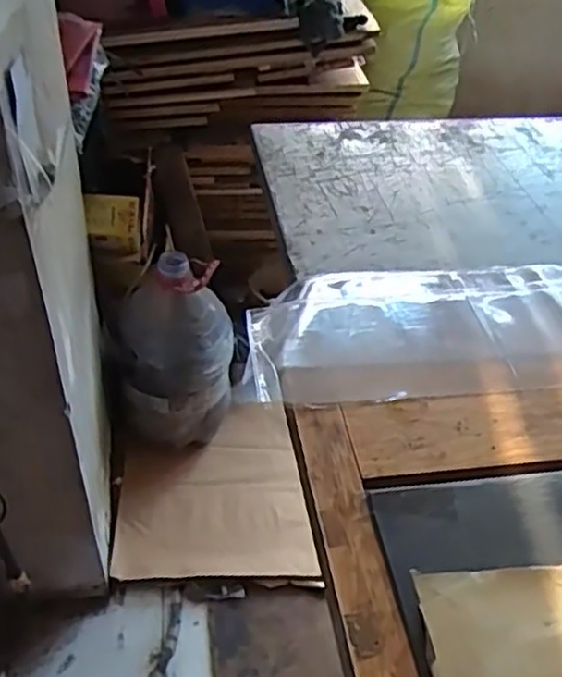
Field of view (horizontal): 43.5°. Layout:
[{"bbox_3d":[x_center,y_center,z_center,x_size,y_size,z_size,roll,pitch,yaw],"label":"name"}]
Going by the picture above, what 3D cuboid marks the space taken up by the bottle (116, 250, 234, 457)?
[{"bbox_3d":[-0.218,0.035,1.464,0.202,0.424,0.182,9,42,6],"label":"bottle"}]

